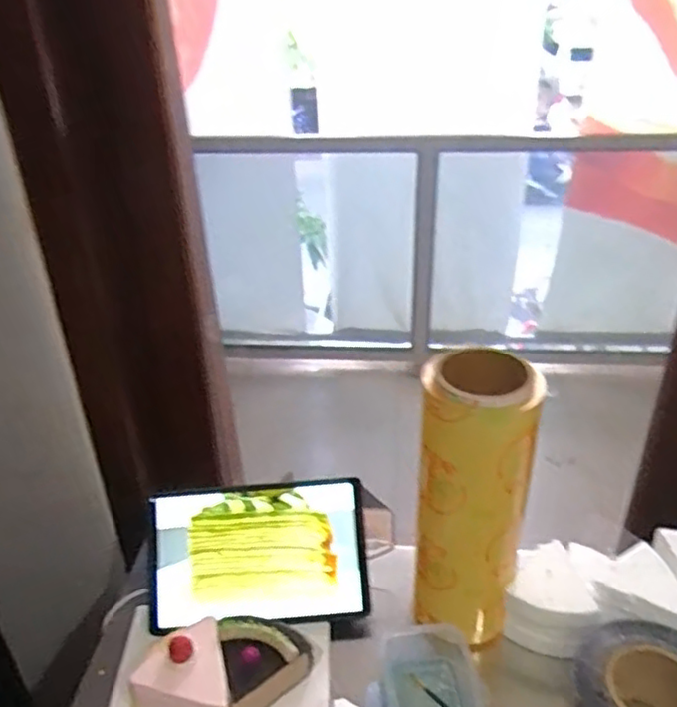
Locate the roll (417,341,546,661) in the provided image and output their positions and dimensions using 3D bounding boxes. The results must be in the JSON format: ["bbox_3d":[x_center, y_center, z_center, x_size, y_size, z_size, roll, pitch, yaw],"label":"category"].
[{"bbox_3d":[0.132,0.156,0.661,0.102,0.322,0.081,15,35,26],"label":"roll"}]

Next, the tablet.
[{"bbox_3d":[-0.090,0.225,0.738,0.238,0.013,0.146,-3,76,-4],"label":"tablet"}]

